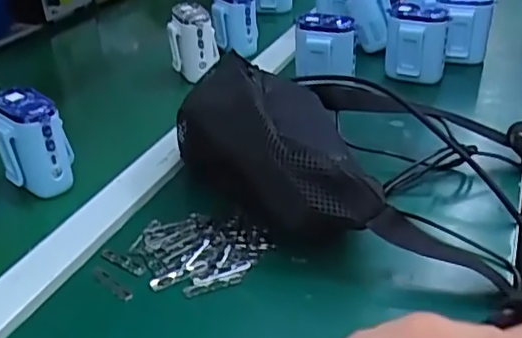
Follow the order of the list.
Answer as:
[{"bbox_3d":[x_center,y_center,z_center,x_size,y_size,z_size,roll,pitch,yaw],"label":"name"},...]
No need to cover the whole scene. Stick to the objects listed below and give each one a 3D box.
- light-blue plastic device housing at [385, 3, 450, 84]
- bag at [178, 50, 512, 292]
[{"bbox_3d":[0.181,-0.144,0.705,0.067,0.079,0.052,7,32,14],"label":"light-blue plastic device housing"},{"bbox_3d":[0.065,-0.018,0.507,0.262,0.079,0.200,12,33,21],"label":"bag"}]

